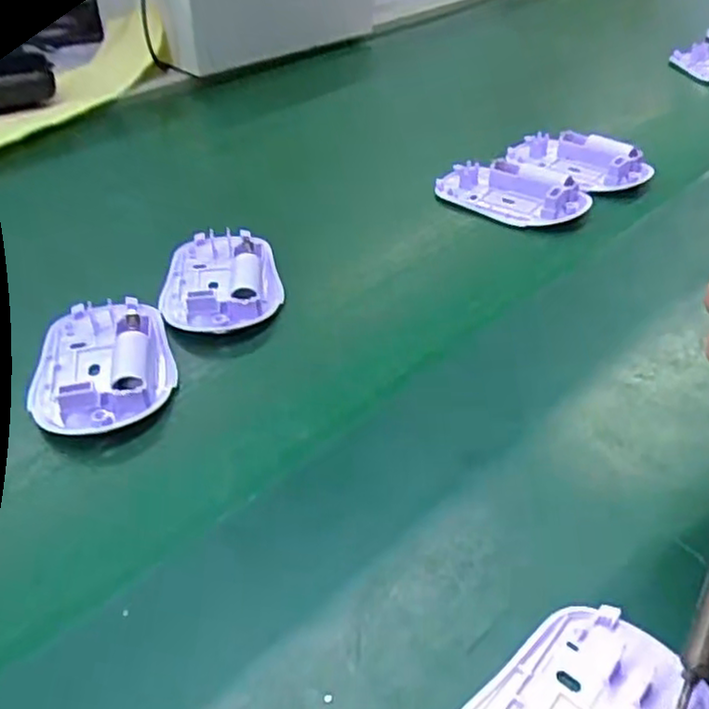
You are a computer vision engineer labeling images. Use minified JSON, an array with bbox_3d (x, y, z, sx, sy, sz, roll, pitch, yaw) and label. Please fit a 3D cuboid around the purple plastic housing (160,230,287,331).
[{"bbox_3d":[-0.070,-0.044,0.368,0.059,0.014,0.084,-5,40,-8],"label":"purple plastic housing"}]

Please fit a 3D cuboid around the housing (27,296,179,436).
[{"bbox_3d":[-0.114,-0.001,0.316,0.061,0.016,0.088,-12,41,-16],"label":"housing"}]

